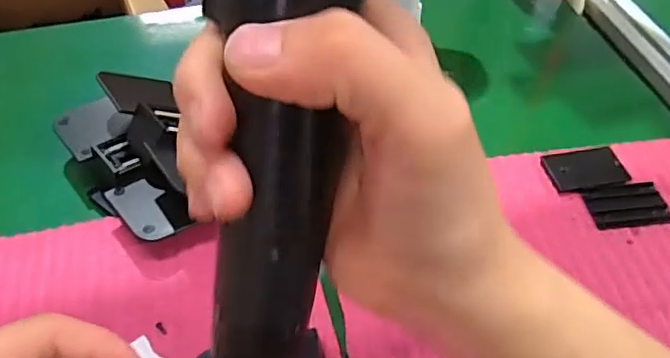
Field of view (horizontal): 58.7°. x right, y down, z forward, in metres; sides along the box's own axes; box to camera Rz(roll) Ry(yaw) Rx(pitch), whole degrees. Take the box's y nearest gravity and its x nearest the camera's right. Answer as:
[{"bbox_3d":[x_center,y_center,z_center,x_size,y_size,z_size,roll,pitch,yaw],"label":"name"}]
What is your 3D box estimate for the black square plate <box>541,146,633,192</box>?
[{"bbox_3d":[0.186,-0.007,0.445,0.056,0.008,0.035,-8,49,-6],"label":"black square plate"}]

